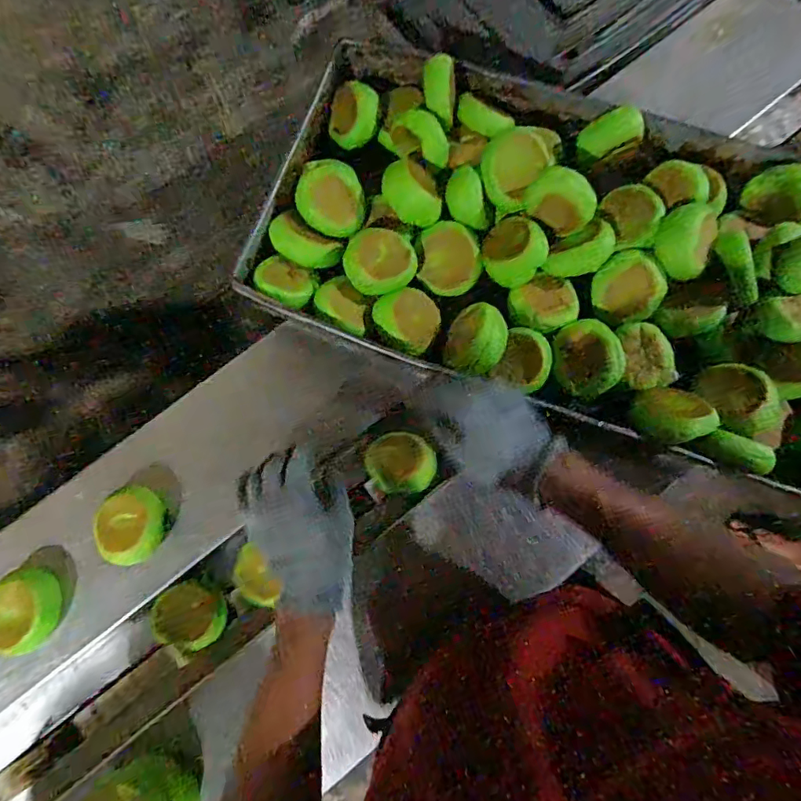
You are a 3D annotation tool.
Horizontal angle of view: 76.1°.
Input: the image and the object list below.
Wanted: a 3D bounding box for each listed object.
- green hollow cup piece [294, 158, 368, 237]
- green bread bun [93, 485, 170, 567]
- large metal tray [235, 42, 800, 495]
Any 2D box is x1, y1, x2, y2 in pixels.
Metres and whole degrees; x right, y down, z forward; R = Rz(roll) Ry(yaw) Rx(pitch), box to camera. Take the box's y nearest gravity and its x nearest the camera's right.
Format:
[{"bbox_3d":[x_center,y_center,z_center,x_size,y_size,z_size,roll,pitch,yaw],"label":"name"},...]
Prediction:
[{"bbox_3d":[-0.078,-0.224,0.574,0.077,0.046,0.066,23,79,5],"label":"green hollow cup piece"},{"bbox_3d":[-0.290,0.134,0.554,0.063,0.036,0.075,23,79,5],"label":"green bread bun"},{"bbox_3d":[0.246,-0.154,0.572,0.775,0.089,0.372,20,79,5],"label":"large metal tray"}]

